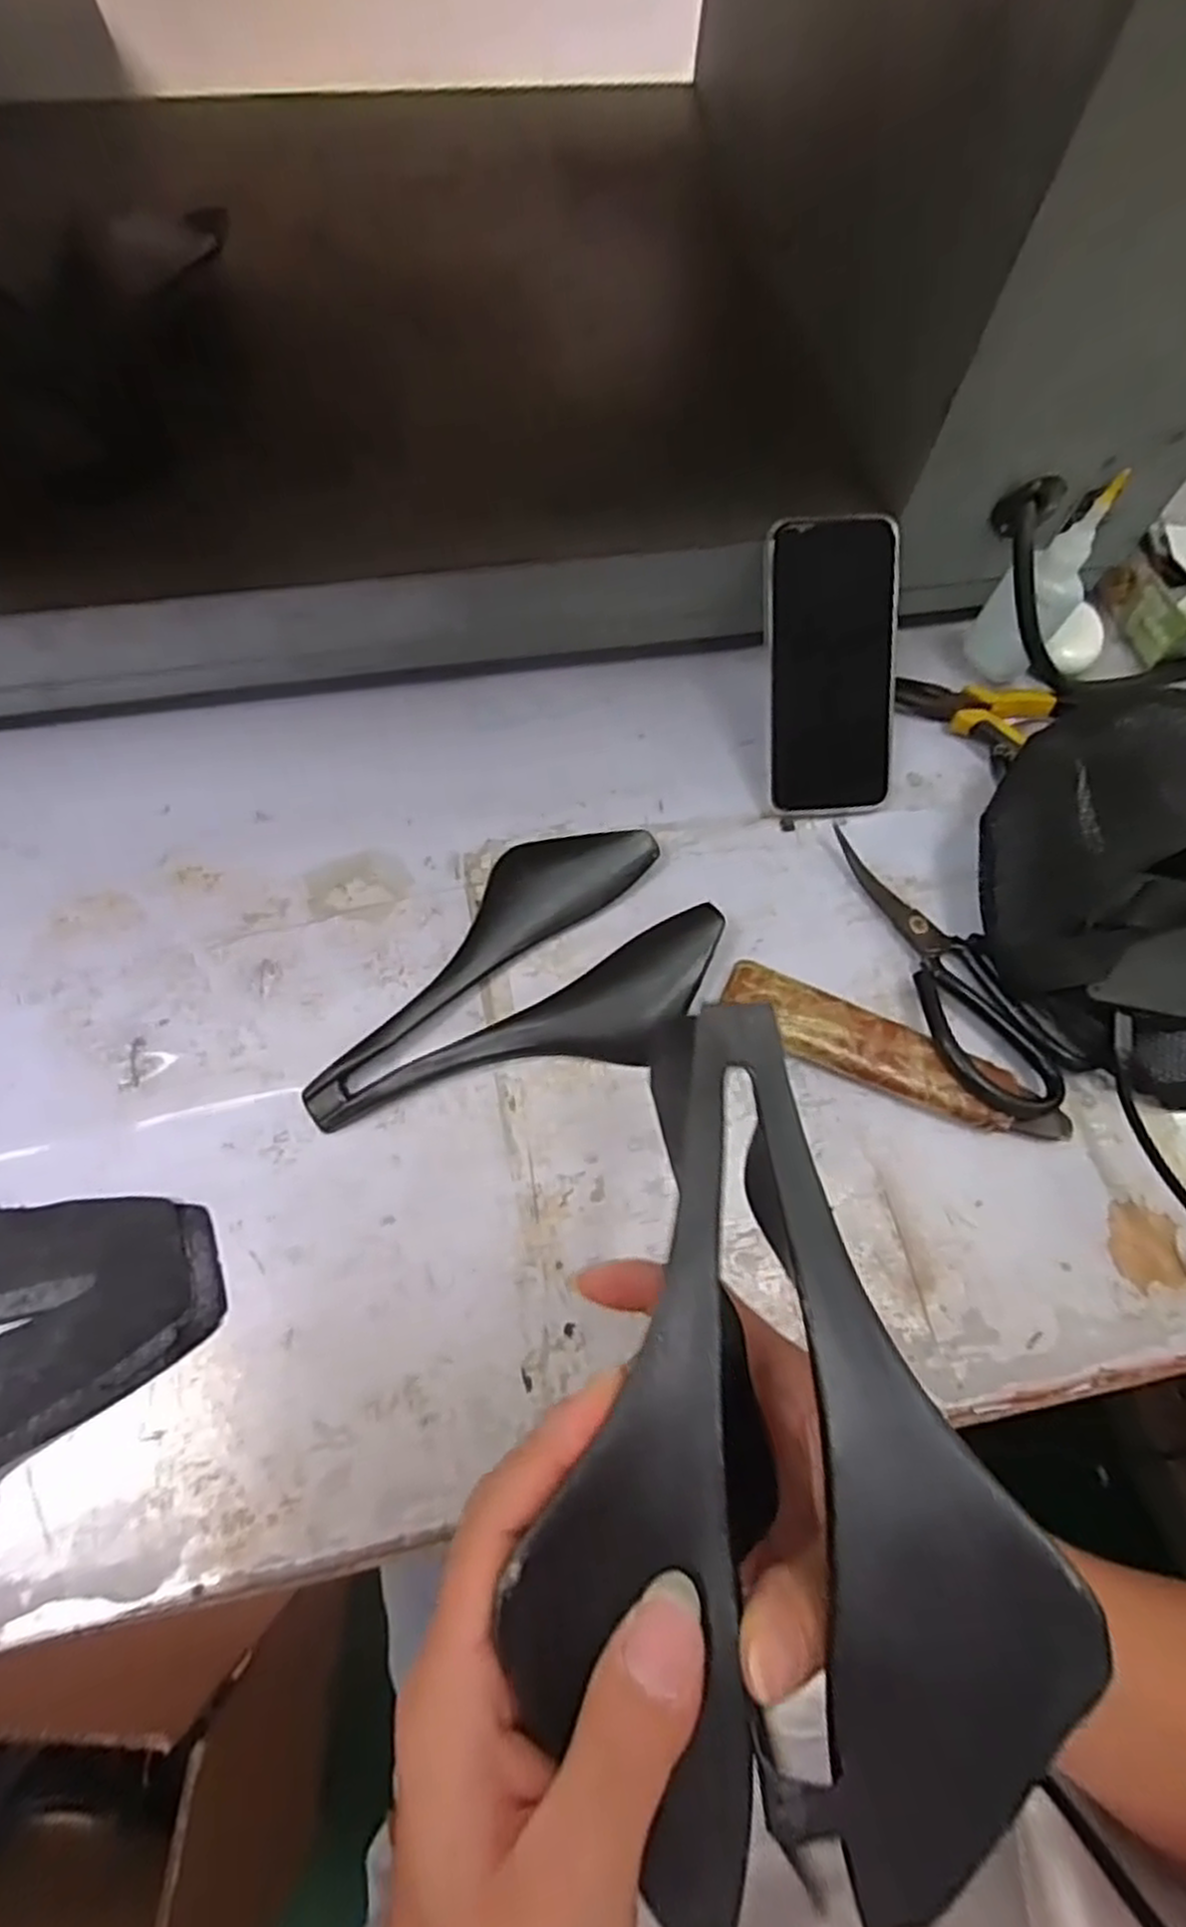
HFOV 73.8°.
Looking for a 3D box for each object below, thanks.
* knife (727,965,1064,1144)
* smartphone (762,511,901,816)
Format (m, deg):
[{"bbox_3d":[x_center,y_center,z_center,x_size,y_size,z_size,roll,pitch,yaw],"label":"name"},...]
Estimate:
[{"bbox_3d":[0.159,0.051,0.420,0.185,0.020,0.036,22,68,7],"label":"knife"},{"bbox_3d":[0.145,-0.171,0.463,0.084,0.013,0.162,-7,104,-6],"label":"smartphone"}]

